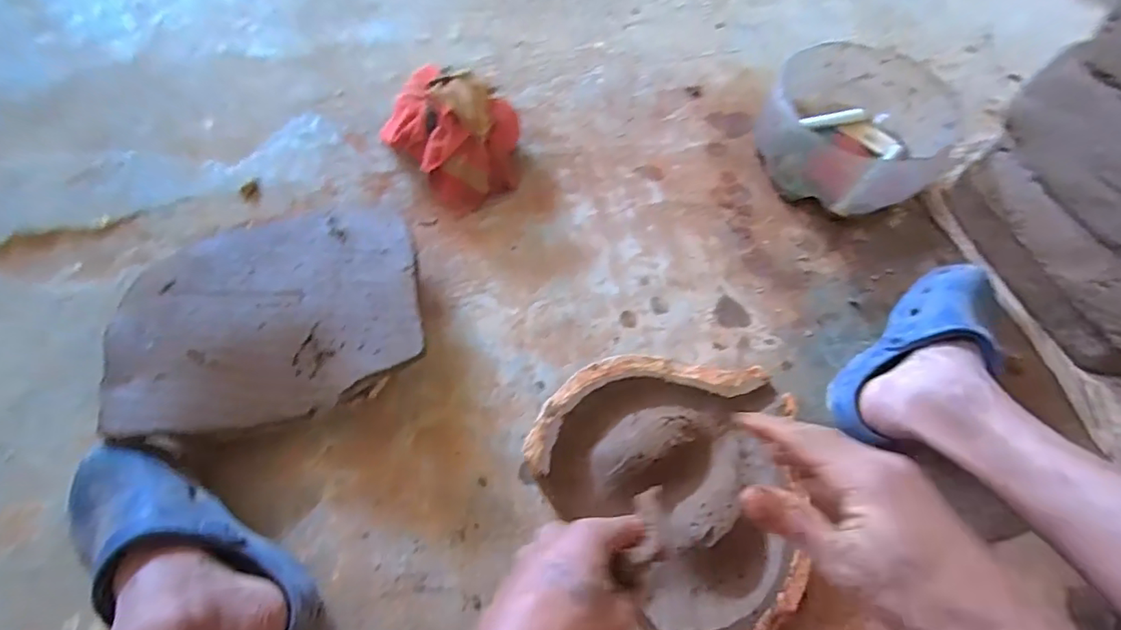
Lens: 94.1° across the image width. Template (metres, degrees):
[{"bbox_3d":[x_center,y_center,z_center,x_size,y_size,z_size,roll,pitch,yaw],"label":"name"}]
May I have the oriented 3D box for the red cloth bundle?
[{"bbox_3d":[-0.143,-0.274,0.723,0.162,0.120,0.202,-36,69,-20],"label":"red cloth bundle"}]

